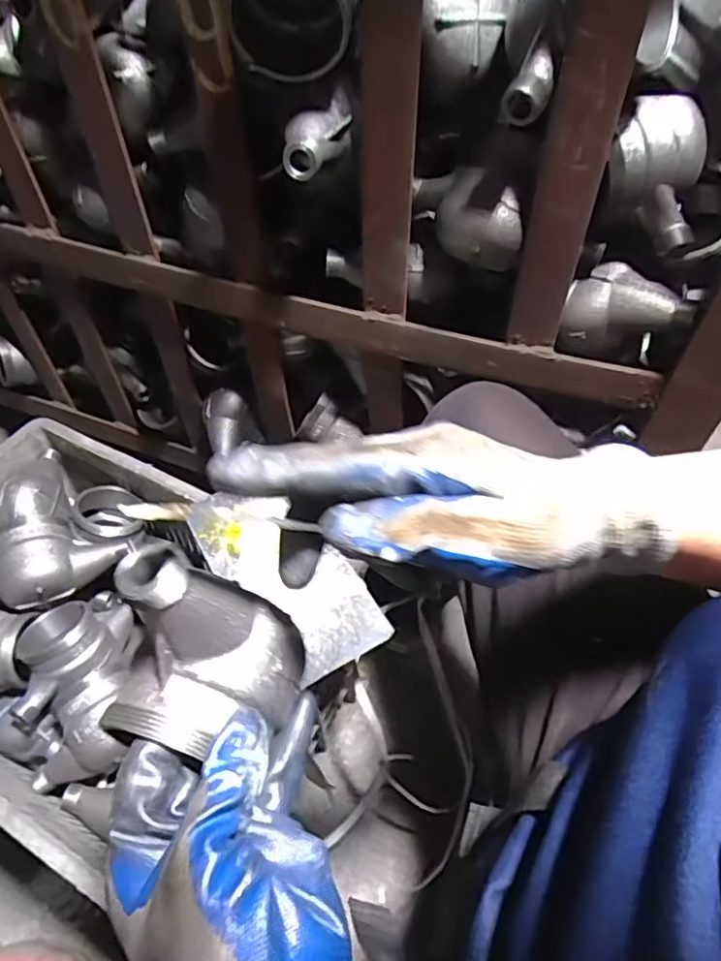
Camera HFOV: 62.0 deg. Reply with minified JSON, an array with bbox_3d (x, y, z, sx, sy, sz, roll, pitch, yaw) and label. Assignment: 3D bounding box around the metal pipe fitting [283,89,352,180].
[{"bbox_3d":[-0.034,-0.244,0.427,0.036,0.033,0.064,28,71,21],"label":"metal pipe fitting"}]

